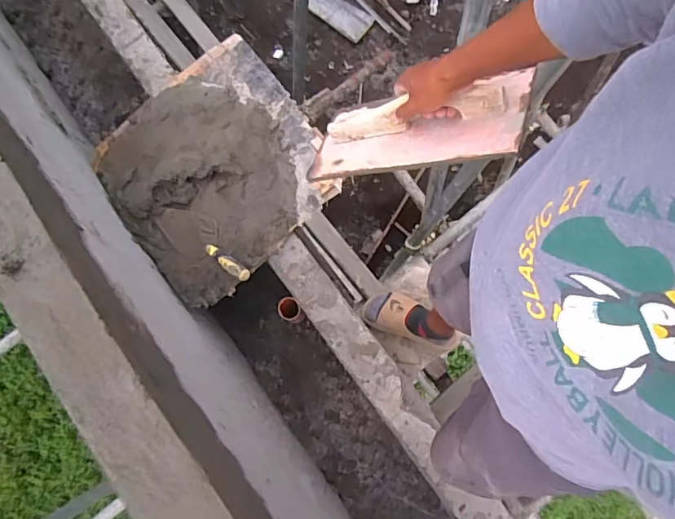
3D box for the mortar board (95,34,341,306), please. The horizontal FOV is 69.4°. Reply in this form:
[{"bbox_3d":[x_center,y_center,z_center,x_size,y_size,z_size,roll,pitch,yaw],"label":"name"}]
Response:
[{"bbox_3d":[-0.290,-0.211,1.171,0.490,0.072,0.505,-38,81,-6],"label":"mortar board"}]

